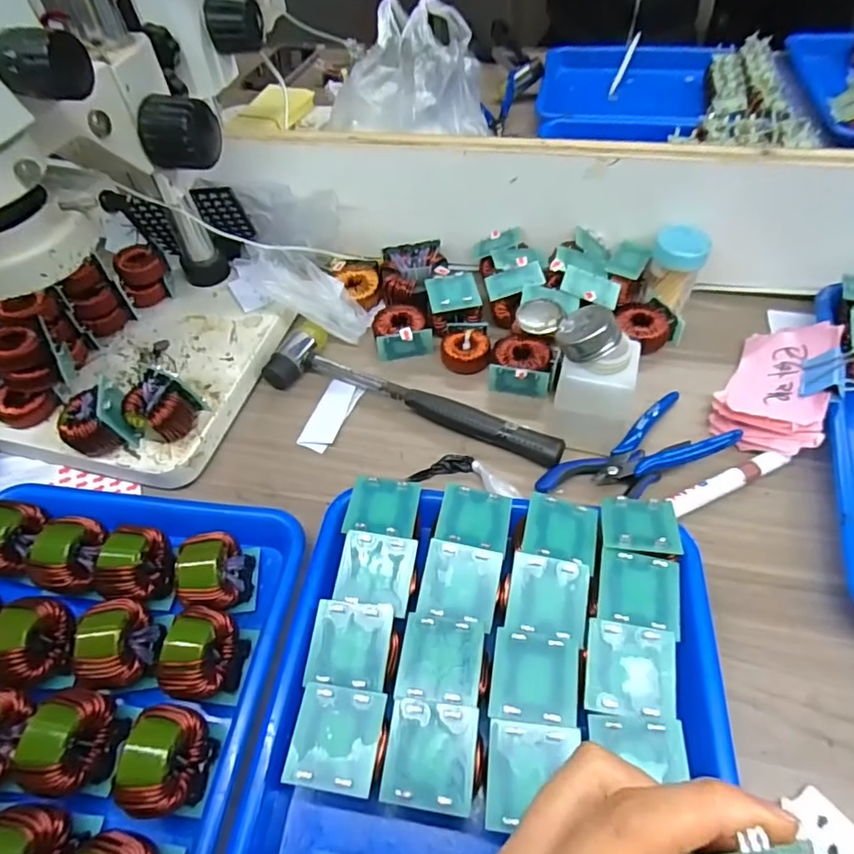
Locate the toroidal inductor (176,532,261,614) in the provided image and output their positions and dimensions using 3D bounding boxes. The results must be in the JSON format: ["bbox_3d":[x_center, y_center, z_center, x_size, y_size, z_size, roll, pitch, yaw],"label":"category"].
[{"bbox_3d":[-0.137,0.094,0.355,0.039,0.038,0.048,-6,52,-1],"label":"toroidal inductor"}]

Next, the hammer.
[{"bbox_3d":[-0.017,-0.024,0.461,0.267,0.029,0.058,19,57,18],"label":"hammer"}]

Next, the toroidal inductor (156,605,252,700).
[{"bbox_3d":[-0.133,0.134,0.326,0.036,0.042,0.052,3,52,6],"label":"toroidal inductor"}]

